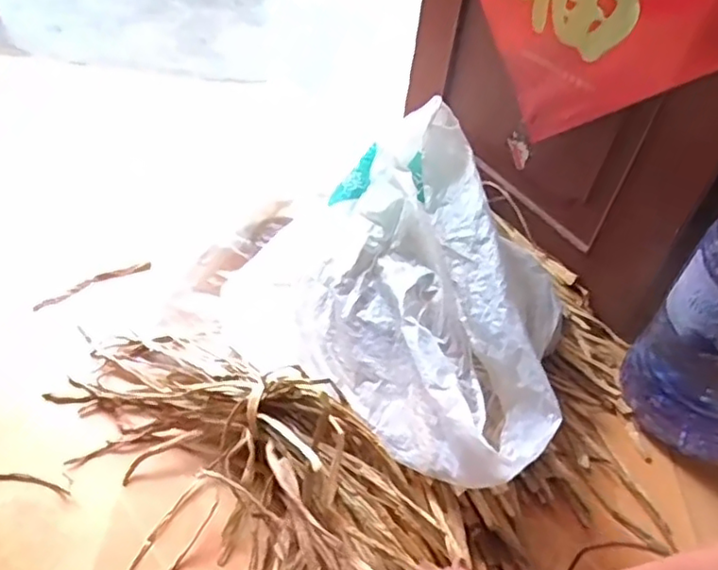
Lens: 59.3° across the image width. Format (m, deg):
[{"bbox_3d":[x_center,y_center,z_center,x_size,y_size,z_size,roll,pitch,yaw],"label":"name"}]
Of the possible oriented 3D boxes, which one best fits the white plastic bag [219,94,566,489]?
[{"bbox_3d":[0.087,-0.005,0.960,0.539,0.241,0.457,31,50,21],"label":"white plastic bag"}]

